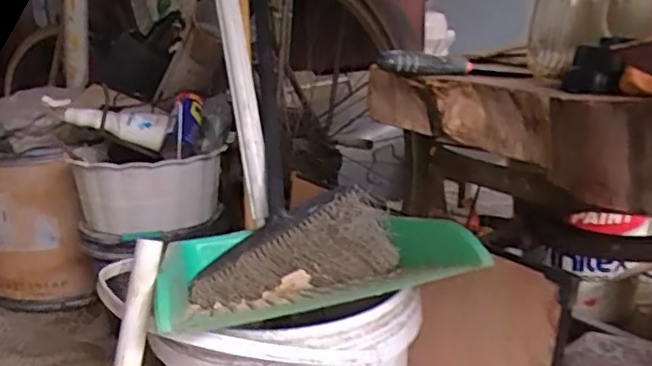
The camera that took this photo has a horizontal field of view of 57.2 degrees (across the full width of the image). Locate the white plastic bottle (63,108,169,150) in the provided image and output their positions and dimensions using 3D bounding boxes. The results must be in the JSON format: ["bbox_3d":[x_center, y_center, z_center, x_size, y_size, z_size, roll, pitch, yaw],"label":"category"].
[{"bbox_3d":[-0.423,-0.120,1.214,0.207,0.059,0.070,12,15,-2],"label":"white plastic bottle"}]

